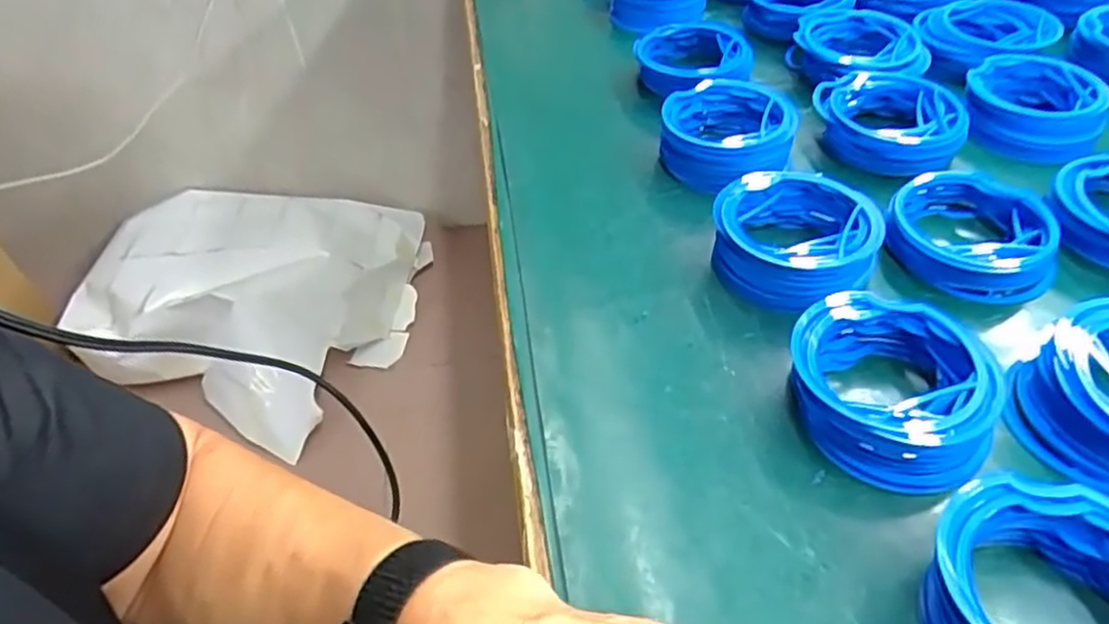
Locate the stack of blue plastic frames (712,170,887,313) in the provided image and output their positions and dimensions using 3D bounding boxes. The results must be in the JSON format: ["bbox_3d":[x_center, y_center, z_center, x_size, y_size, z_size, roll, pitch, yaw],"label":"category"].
[{"bbox_3d":[0.151,-0.048,0.463,0.108,0.034,0.104,33,56,31],"label":"stack of blue plastic frames"}]

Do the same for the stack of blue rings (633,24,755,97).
[{"bbox_3d":[0.122,-0.219,0.637,0.101,0.035,0.089,16,49,20],"label":"stack of blue rings"}]

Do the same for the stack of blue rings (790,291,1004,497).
[{"bbox_3d":[0.174,0.038,0.376,0.096,0.034,0.095,12,48,17],"label":"stack of blue rings"}]

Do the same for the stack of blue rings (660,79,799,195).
[{"bbox_3d":[0.132,-0.136,0.555,0.101,0.036,0.101,17,49,21],"label":"stack of blue rings"}]

